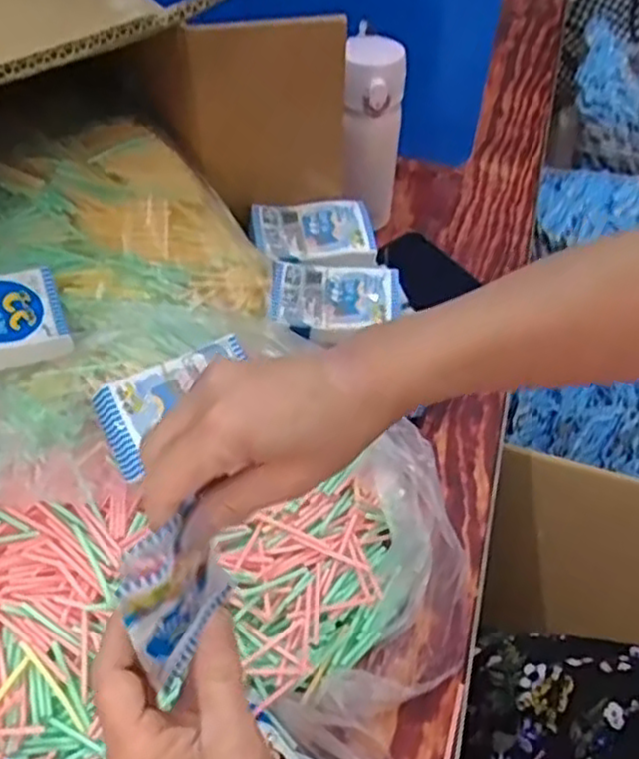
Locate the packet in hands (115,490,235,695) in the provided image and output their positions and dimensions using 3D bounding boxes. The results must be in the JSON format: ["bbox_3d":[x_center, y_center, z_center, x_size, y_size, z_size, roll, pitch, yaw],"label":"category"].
[{"bbox_3d":[-0.068,0.104,0.344,0.018,0.097,0.061,20,58,20],"label":"packet in hands"}]

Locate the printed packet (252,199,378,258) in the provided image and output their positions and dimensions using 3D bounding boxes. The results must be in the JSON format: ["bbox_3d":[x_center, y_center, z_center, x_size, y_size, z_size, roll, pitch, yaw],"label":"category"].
[{"bbox_3d":[-0.006,-0.138,0.650,0.104,0.009,0.071,-5,52,-4],"label":"printed packet"}]

